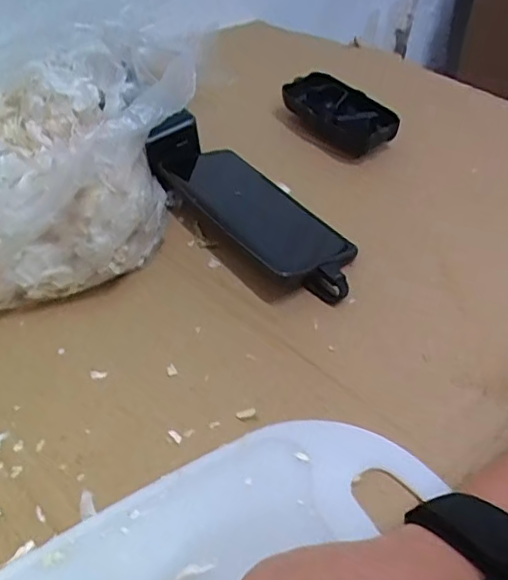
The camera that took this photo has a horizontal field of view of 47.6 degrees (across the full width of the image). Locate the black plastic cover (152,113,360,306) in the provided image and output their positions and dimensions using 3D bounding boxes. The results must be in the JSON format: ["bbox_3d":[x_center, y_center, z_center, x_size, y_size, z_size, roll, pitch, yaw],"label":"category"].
[{"bbox_3d":[0.002,-0.067,0.426,0.068,0.049,0.190,-38,57,-26],"label":"black plastic cover"}]

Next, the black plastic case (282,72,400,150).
[{"bbox_3d":[0.073,-0.151,0.501,0.048,0.034,0.112,-31,54,-21],"label":"black plastic case"}]

